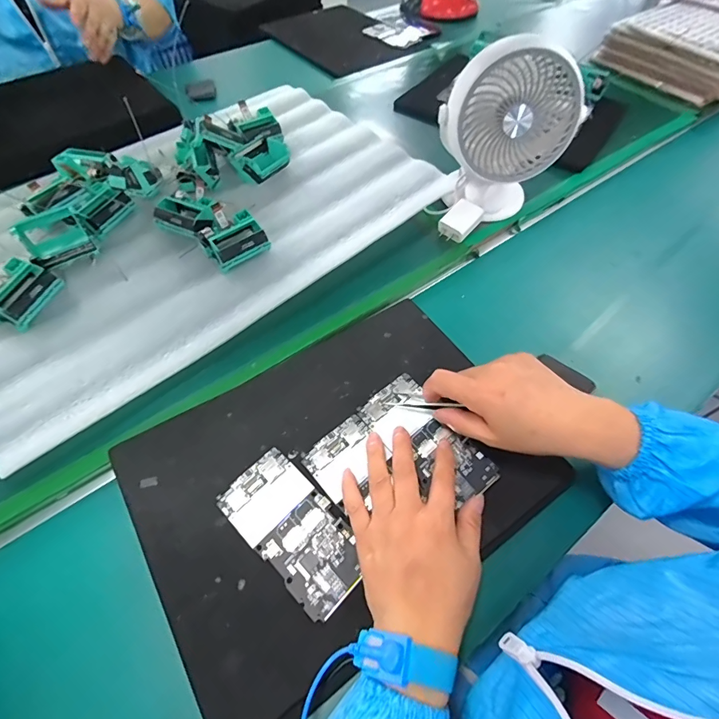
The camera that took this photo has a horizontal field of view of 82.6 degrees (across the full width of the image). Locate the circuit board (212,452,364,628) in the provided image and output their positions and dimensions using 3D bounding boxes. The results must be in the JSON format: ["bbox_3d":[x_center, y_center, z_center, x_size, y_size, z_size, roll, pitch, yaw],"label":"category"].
[{"bbox_3d":[-0.054,0.138,0.338,0.128,0.004,0.067,38,64,22],"label":"circuit board"}]

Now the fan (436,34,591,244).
[{"bbox_3d":[0.173,-0.253,0.491,0.150,0.197,0.091,-14,58,-10],"label":"fan"}]

